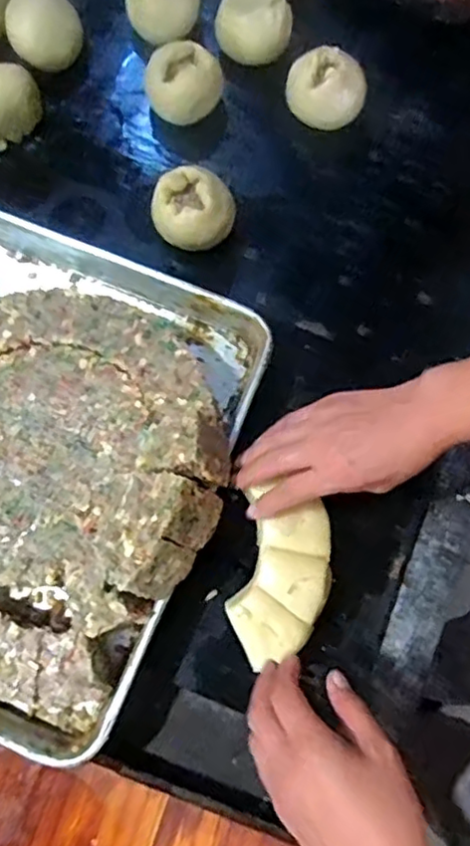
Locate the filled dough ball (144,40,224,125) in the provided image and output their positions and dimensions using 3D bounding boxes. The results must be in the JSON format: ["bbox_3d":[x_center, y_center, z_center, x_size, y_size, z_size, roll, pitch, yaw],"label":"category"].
[{"bbox_3d":[-0.052,-0.344,0.660,0.076,0.052,0.071,0,76,1],"label":"filled dough ball"}]

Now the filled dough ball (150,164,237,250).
[{"bbox_3d":[-0.040,-0.203,0.620,0.081,0.054,0.070,13,77,4],"label":"filled dough ball"}]

